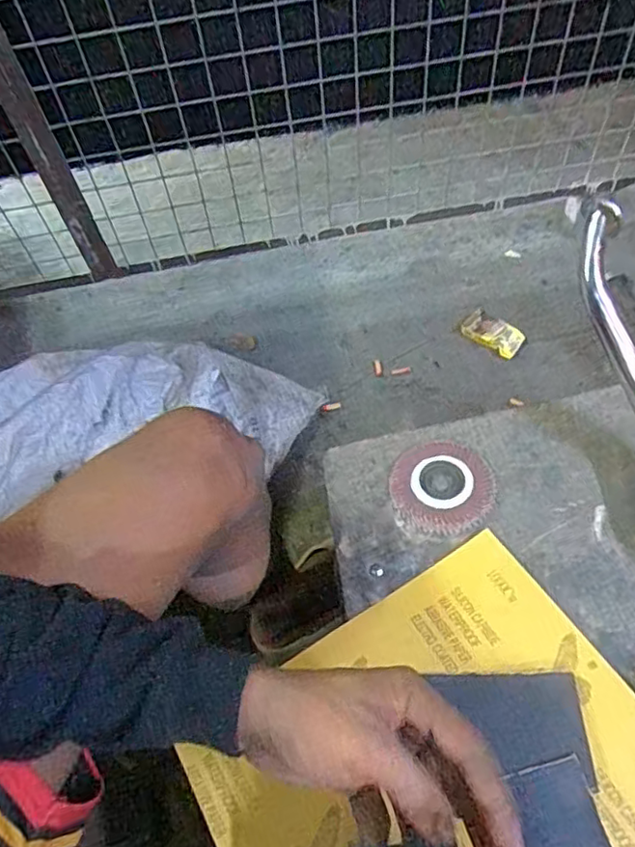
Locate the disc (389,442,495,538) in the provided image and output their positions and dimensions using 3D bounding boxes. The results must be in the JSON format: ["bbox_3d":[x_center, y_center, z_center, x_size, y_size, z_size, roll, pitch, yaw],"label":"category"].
[{"bbox_3d":[0.103,0.052,0.510,0.081,0.010,0.086,-3,56,4],"label":"disc"}]

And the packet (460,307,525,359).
[{"bbox_3d":[0.325,-0.164,1.143,0.061,0.034,0.118,-40,61,-19],"label":"packet"}]

